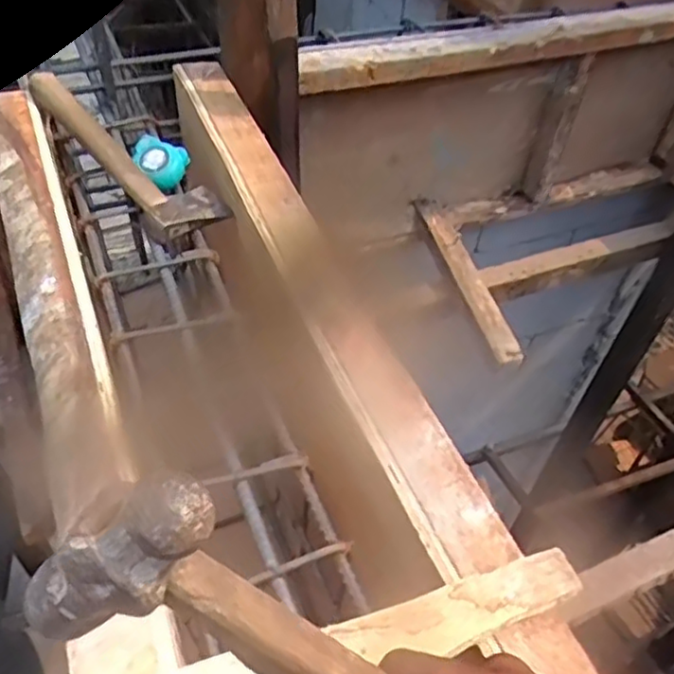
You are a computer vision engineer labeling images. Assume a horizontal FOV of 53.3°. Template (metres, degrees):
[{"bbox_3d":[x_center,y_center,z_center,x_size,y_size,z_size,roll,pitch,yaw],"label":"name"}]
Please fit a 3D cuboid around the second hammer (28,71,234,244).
[{"bbox_3d":[-0.280,-0.254,0.887,0.107,0.074,0.329,-32,58,-28],"label":"second hammer"}]

